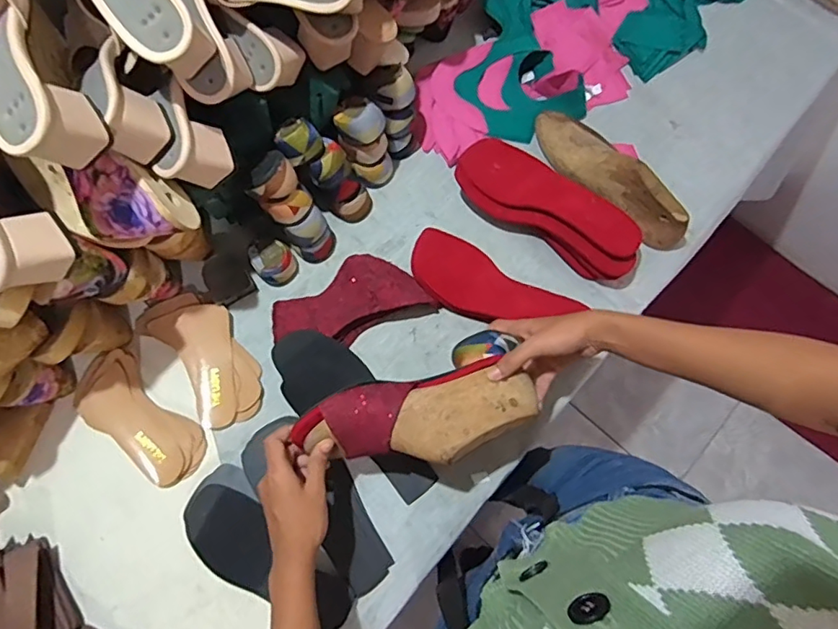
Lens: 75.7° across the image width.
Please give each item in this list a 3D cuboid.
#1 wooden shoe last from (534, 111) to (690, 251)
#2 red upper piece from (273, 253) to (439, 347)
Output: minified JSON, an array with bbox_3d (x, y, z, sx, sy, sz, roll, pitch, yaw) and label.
[{"bbox_3d":[0.249,-0.187,0.695,0.069,0.077,0.245,-36,78,-8],"label":"wooden shoe last"},{"bbox_3d":[-0.089,-0.019,0.677,0.193,0.038,0.100,-22,77,-5],"label":"red upper piece"}]

